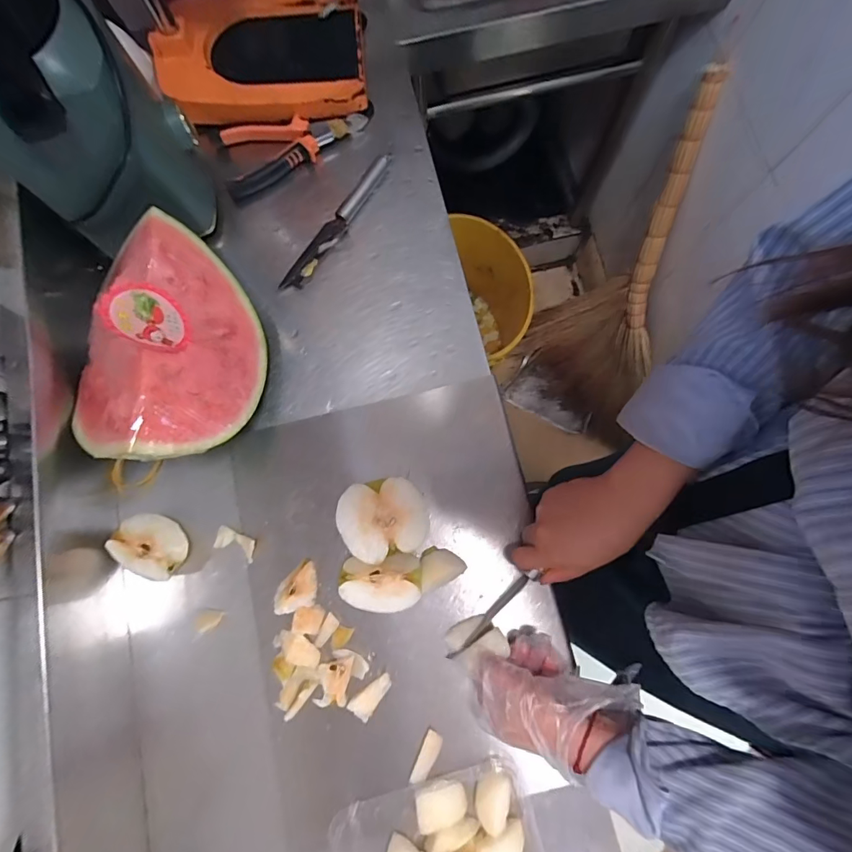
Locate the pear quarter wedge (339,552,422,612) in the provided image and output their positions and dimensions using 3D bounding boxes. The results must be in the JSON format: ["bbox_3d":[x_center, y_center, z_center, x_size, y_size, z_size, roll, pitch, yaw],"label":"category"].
[{"bbox_3d":[-0.042,0.151,0.427,0.075,0.043,0.051,-4,77,0],"label":"pear quarter wedge"}]

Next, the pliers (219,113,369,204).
[{"bbox_3d":[-0.157,-0.333,0.542,0.175,0.024,0.087,-12,78,-2],"label":"pliers"}]

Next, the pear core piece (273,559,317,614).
[{"bbox_3d":[-0.129,0.158,0.437,0.036,0.030,0.042,-13,78,-2],"label":"pear core piece"}]

